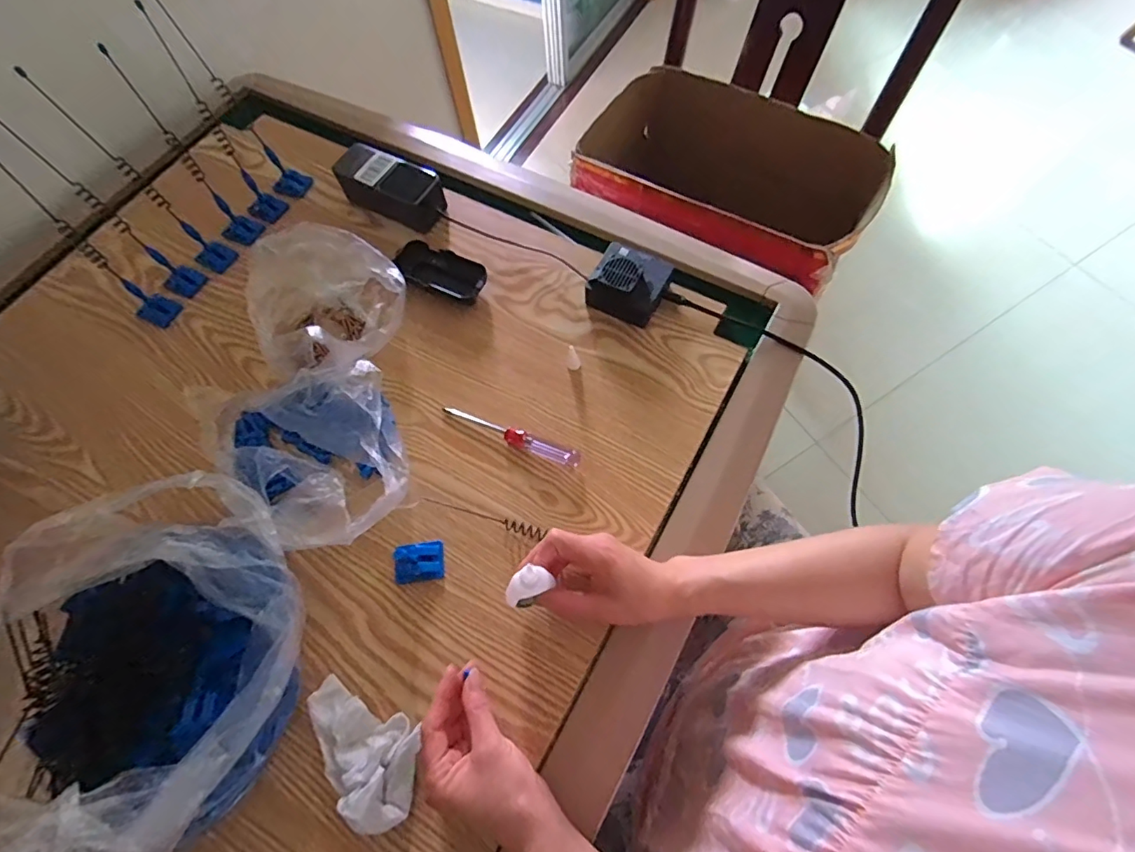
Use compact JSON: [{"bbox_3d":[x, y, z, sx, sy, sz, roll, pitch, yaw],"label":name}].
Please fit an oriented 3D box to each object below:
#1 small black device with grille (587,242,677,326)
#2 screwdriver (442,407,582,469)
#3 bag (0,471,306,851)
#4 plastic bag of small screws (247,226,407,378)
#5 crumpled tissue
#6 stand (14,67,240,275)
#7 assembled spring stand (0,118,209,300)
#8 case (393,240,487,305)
[{"bbox_3d":[0.069,-0.161,0.571,0.078,0.048,0.077,26,69,14],"label":"small black device with grille"},{"bbox_3d":[-0.058,0.008,0.521,0.152,0.014,0.019,22,68,13],"label":"screwdriver"},{"bbox_3d":[-0.323,0.161,0.383,0.212,0.171,0.247,9,66,7],"label":"bag"},{"bbox_3d":[-0.272,-0.132,0.555,0.161,0.086,0.154,23,68,13],"label":"plastic bag of small screws"},{"bbox_3d":[-0.160,0.252,0.412,0.063,0.027,0.115,-40,69,-14],"label":"crumpled tissue"},{"bbox_3d":[-0.440,-0.252,0.538,0.039,0.218,0.033,22,68,13],"label":"stand"},{"bbox_3d":[-0.468,-0.221,0.527,0.048,0.223,0.036,31,71,16],"label":"assembled spring stand"},{"bbox_3d":[-0.143,-0.177,0.597,0.102,0.031,0.044,23,68,13],"label":"case"}]

